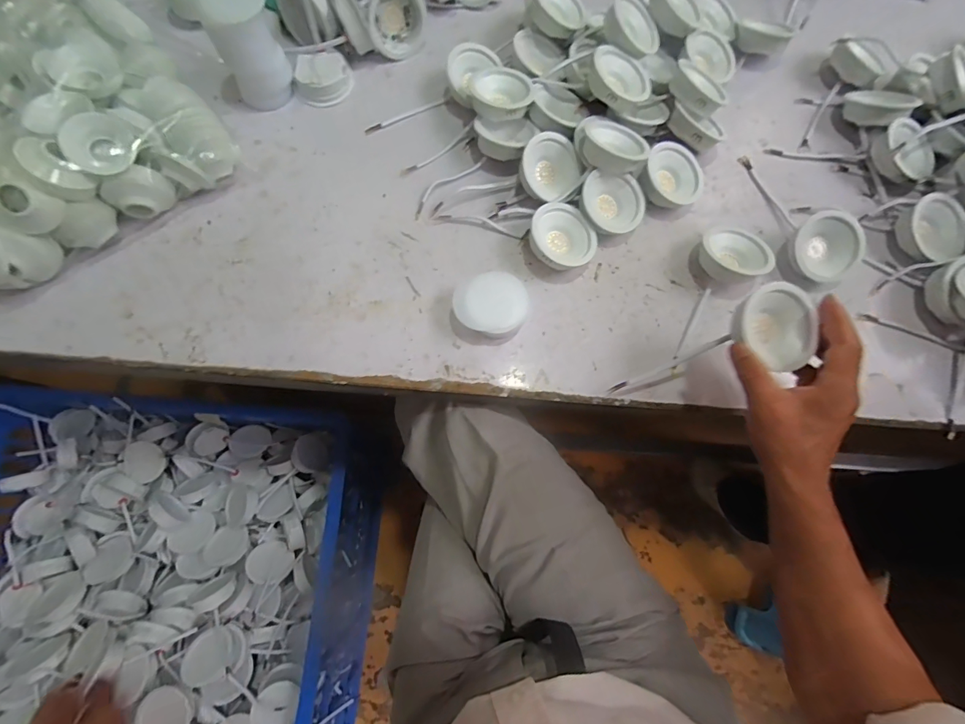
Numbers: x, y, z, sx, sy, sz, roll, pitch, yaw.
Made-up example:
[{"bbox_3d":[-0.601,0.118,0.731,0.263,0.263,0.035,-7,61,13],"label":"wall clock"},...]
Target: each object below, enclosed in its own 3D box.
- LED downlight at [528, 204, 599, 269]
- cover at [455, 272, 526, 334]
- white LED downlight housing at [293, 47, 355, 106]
[{"bbox_3d":[0.082,-0.128,0.446,0.069,0.021,0.069,4,76,-17],"label":"LED downlight"},{"bbox_3d":[0.010,-0.055,0.430,0.070,0.030,0.061,-28,78,-9],"label":"cover"},{"bbox_3d":[-0.189,-0.336,0.505,0.067,0.020,0.058,-22,77,-7],"label":"white LED downlight housing"}]

